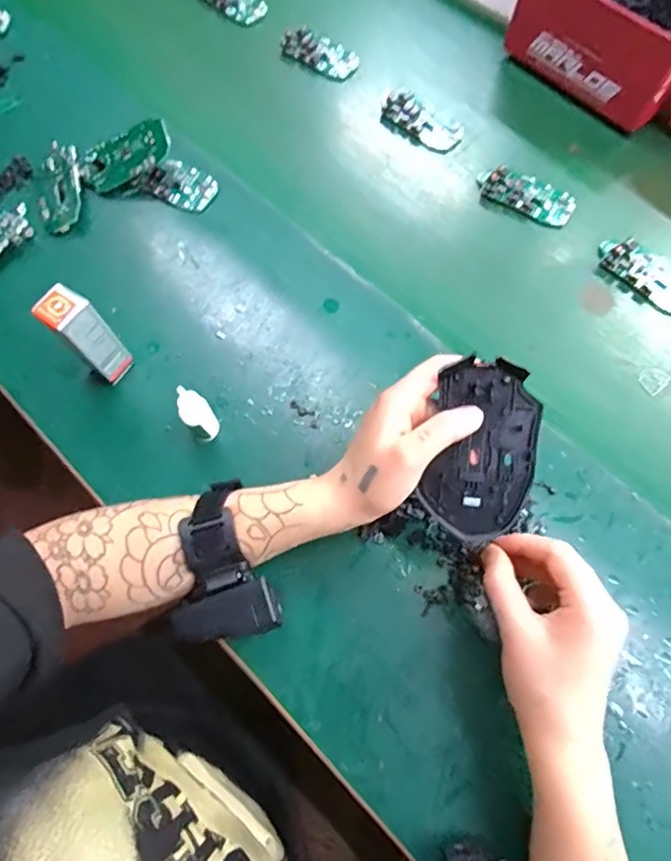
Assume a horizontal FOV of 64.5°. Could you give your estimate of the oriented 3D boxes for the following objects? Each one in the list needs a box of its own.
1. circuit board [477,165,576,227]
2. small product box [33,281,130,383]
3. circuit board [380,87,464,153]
[{"bbox_3d":[0.192,-0.239,0.537,0.097,0.008,0.046,26,71,10],"label":"circuit board"},{"bbox_3d":[-0.192,-0.069,0.417,0.028,0.100,0.031,32,72,12],"label":"small product box"},{"bbox_3d":[0.094,-0.335,0.575,0.090,0.012,0.049,38,73,13],"label":"circuit board"}]

